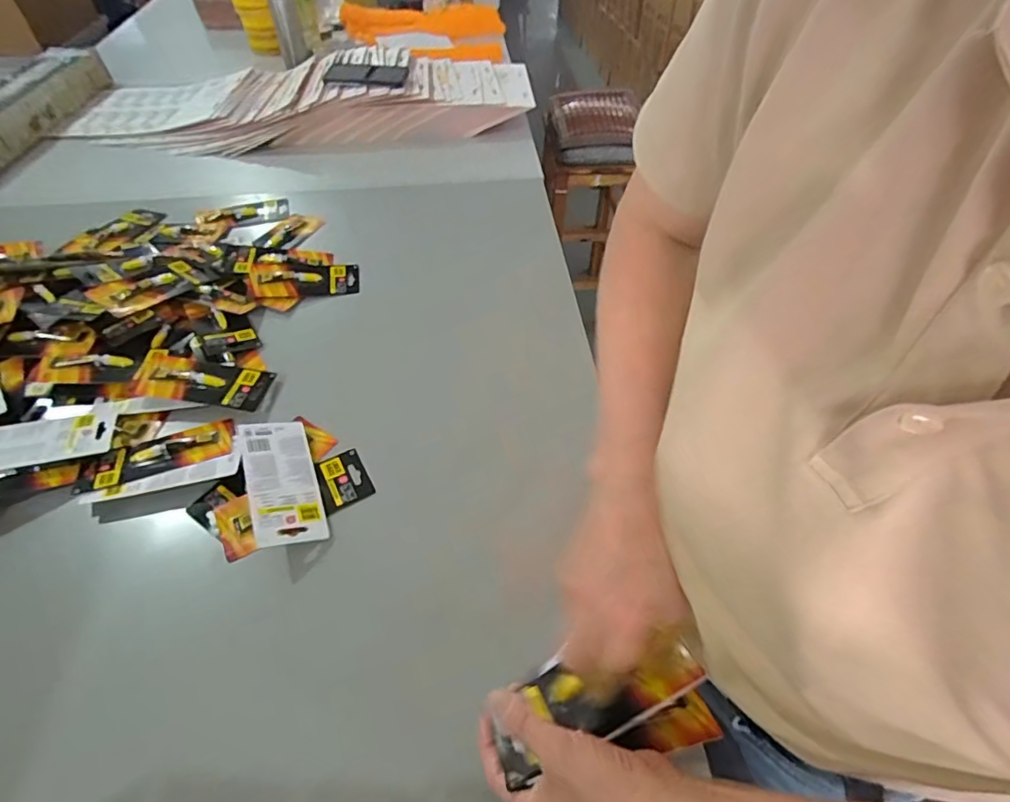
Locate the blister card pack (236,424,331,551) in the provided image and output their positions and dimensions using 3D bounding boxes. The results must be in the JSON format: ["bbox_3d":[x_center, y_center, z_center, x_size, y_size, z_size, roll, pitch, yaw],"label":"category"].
[{"bbox_3d":[-0.237,0.082,0.566,0.070,0.007,0.155,-2,47,-35],"label":"blister card pack"}]

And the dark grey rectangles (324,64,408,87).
[{"bbox_3d":[-0.286,-0.665,1.084,0.164,0.016,0.095,2,50,2],"label":"dark grey rectangles"}]

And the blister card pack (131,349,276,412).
[{"bbox_3d":[-0.377,-0.027,0.658,0.162,0.017,0.074,7,50,6],"label":"blister card pack"}]

